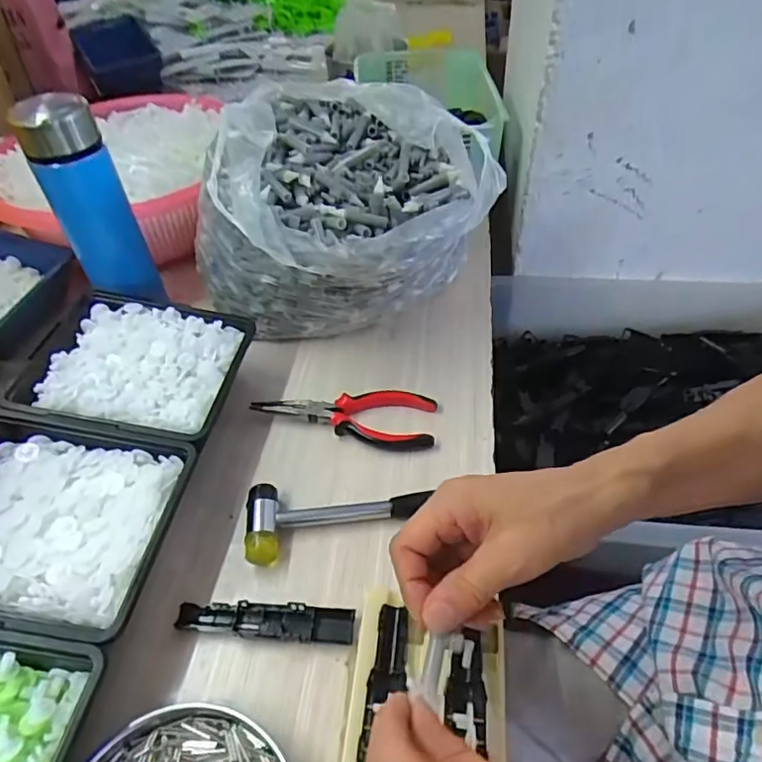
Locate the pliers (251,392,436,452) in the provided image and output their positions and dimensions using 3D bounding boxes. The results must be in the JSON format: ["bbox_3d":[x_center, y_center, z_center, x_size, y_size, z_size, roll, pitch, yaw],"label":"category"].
[{"bbox_3d":[-0.033,0.030,0.487,0.158,0.018,0.055,4,46,7],"label":"pliers"}]

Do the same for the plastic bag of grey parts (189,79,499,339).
[{"bbox_3d":[-0.041,-0.155,0.527,0.243,0.170,0.231,34,56,30],"label":"plastic bag of grey parts"}]

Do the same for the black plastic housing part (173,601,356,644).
[{"bbox_3d":[-0.077,0.162,0.371,0.117,0.010,0.022,2,46,4],"label":"black plastic housing part"}]

